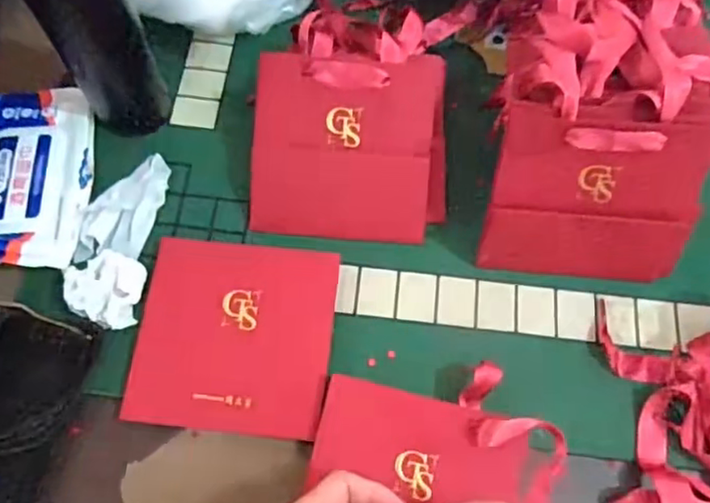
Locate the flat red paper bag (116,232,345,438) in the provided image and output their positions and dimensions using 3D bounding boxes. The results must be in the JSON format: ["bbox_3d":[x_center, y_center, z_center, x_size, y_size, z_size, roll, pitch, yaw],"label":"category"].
[{"bbox_3d":[-0.087,0.059,0.457,0.138,0.009,0.140,6,67,0],"label":"flat red paper bag"}]

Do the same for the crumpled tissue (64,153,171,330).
[{"bbox_3d":[-0.186,-0.012,0.481,0.056,0.025,0.140,6,67,0],"label":"crumpled tissue"}]

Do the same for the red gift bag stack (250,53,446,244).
[{"bbox_3d":[-0.004,-0.083,0.500,0.151,0.024,0.141,2,99,-2],"label":"red gift bag stack"}]

